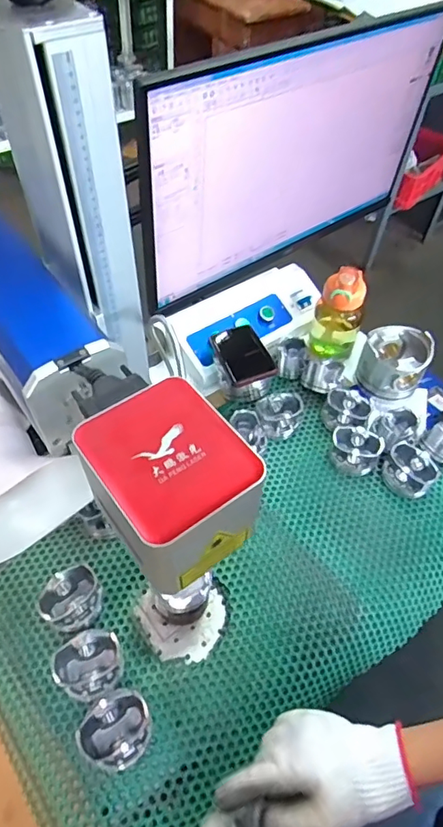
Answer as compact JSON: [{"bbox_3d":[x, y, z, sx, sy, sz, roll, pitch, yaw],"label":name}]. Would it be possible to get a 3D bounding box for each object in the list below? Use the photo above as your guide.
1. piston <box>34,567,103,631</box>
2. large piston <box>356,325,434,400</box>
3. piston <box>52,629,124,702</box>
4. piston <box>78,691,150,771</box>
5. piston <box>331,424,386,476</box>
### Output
[{"bbox_3d":[-0.184,0.230,0.625,0.072,0.050,0.058,-24,56,-19],"label":"piston"},{"bbox_3d":[0.309,-0.091,0.910,0.115,0.093,0.099,22,54,14],"label":"large piston"},{"bbox_3d":[-0.151,0.290,0.582,0.075,0.042,0.069,-29,58,-22],"label":"piston"},{"bbox_3d":[-0.112,0.338,0.540,0.068,0.043,0.068,18,53,11],"label":"piston"},{"bbox_3d":[0.208,0.056,0.783,0.079,0.041,0.068,26,55,17],"label":"piston"}]

